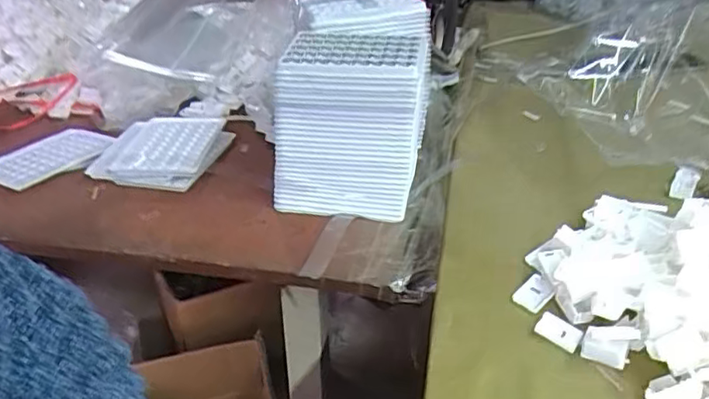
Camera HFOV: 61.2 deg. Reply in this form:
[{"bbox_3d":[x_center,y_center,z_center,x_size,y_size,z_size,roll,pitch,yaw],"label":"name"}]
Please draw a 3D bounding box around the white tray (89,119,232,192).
[{"bbox_3d":[-0.217,-0.057,0.684,0.133,0.018,0.148,0,30,6],"label":"white tray"}]

